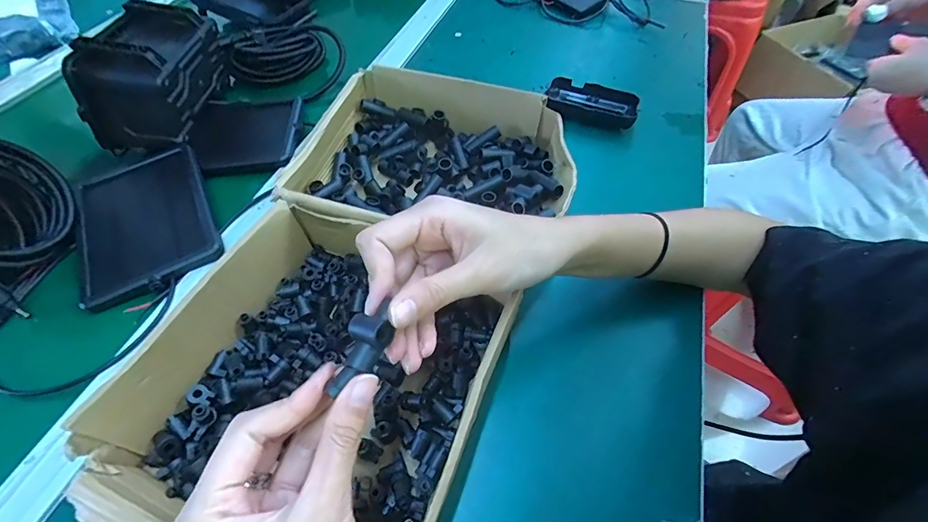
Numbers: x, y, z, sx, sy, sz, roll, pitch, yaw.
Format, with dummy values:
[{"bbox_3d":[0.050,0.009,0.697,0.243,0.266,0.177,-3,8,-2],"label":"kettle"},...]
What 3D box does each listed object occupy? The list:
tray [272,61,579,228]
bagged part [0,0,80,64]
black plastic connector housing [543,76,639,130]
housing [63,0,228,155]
[{"bbox_3d":[-0.026,-0.089,0.413,0.248,0.071,0.205,12,55,10],"label":"tray"},{"bbox_3d":[-0.655,-0.365,0.633,0.110,0.034,0.186,-28,58,-18],"label":"bagged part"},{"bbox_3d":[0.155,-0.192,0.523,0.110,0.033,0.044,19,56,14],"label":"black plastic connector housing"},{"bbox_3d":[-0.340,-0.215,0.471,0.084,0.093,0.162,-2,54,-1],"label":"housing"}]

